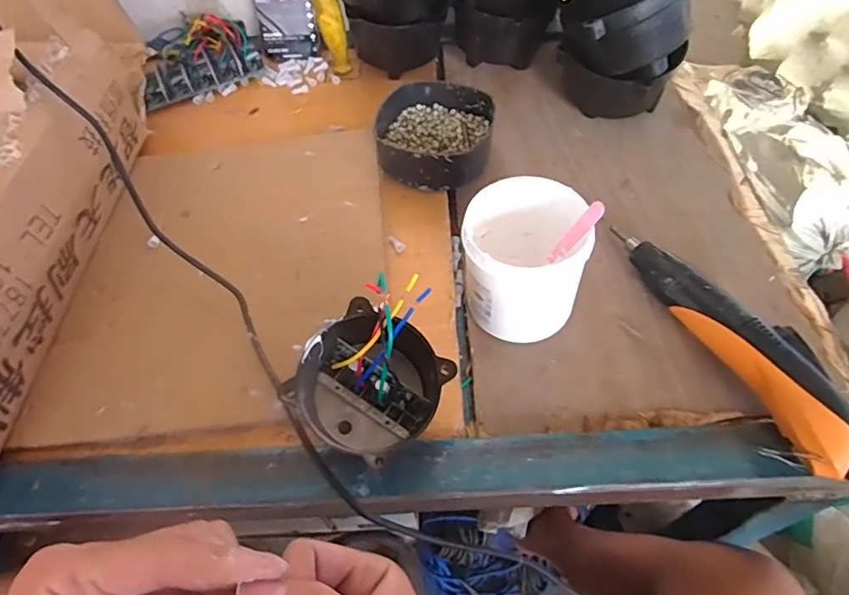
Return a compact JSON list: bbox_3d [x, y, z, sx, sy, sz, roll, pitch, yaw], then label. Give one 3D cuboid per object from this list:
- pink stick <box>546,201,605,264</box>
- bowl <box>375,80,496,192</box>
[{"bbox_3d":[0.113,-0.047,0.395,0.006,0.074,0.014,13,53,-17],"label":"pink stick"},{"bbox_3d":[0.011,-0.171,0.557,0.120,0.046,0.125,-1,55,1],"label":"bowl"}]

